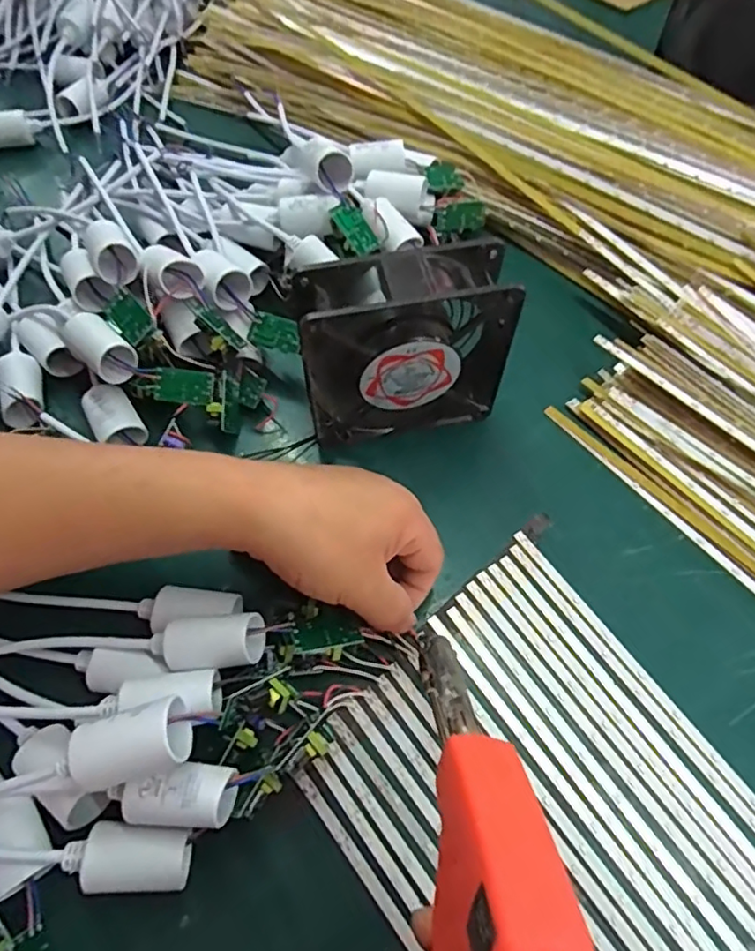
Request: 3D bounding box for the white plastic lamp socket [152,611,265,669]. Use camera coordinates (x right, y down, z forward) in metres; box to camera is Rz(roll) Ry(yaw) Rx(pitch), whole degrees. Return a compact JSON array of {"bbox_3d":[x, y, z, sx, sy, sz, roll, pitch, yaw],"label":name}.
[{"bbox_3d":[-0.085,0.084,0.300,0.056,0.023,0.023,-5,61,-3],"label":"white plastic lamp socket"}]

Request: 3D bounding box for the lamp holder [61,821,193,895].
[{"bbox_3d":[-0.111,0.175,0.277,0.055,0.030,0.026,2,61,1],"label":"lamp holder"}]

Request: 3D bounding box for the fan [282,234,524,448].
[{"bbox_3d":[0.015,-0.073,0.364,0.119,0.123,0.038,-11,61,-7],"label":"fan"}]

